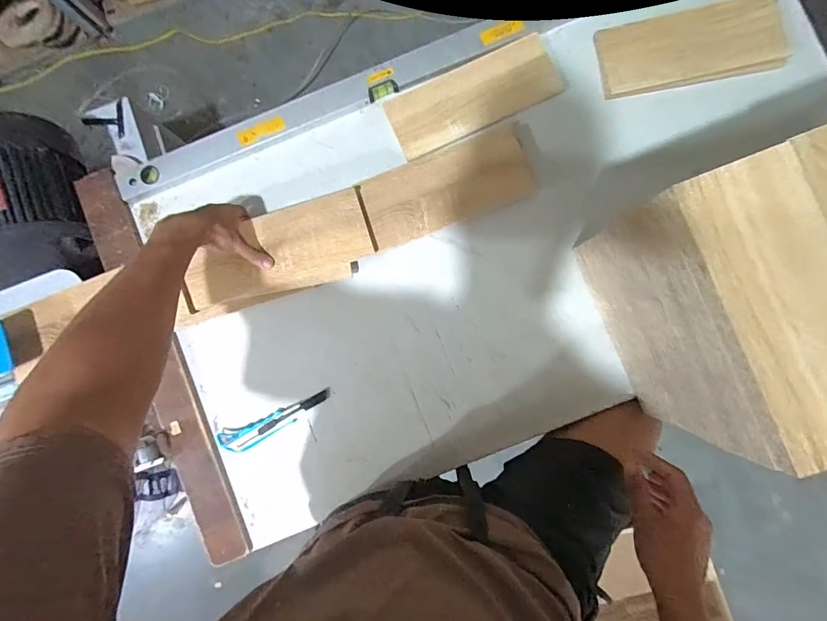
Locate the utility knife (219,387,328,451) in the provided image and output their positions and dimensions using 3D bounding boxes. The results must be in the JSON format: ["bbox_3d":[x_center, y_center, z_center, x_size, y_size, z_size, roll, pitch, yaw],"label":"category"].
[{"bbox_3d":[-0.238,0.189,0.686,0.202,0.020,0.043,-27,86,0],"label":"utility knife"}]

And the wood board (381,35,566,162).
[{"bbox_3d":[0.102,-0.365,0.678,0.282,0.014,0.110,-22,94,6],"label":"wood board"}]

